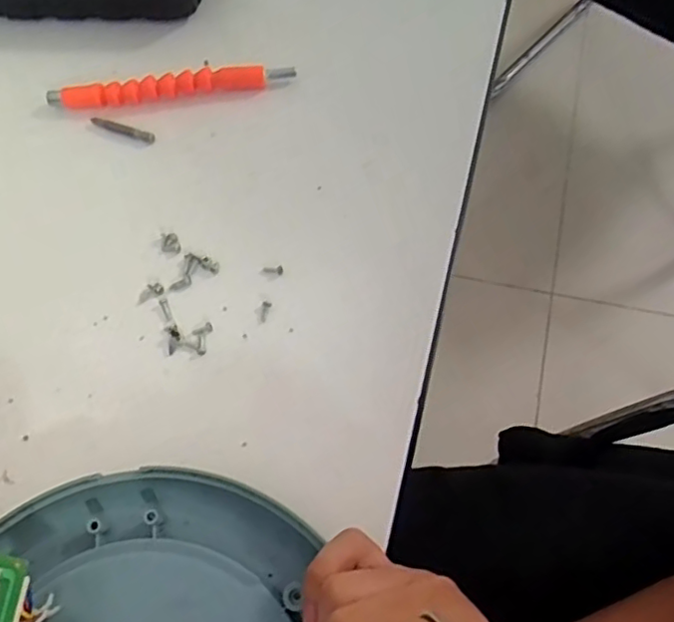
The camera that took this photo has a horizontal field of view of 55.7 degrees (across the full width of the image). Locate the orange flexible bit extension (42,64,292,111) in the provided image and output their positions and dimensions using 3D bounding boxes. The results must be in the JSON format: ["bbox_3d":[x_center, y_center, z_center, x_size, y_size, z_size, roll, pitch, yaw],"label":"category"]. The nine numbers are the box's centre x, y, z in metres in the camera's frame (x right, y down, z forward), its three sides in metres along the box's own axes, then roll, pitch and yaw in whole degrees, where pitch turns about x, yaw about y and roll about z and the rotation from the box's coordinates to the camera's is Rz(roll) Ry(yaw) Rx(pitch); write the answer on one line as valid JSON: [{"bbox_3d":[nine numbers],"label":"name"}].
[{"bbox_3d":[-0.114,-0.154,0.437,0.167,0.015,0.014,-7,68,0],"label":"orange flexible bit extension"}]

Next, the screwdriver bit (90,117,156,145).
[{"bbox_3d":[-0.145,-0.124,0.430,0.050,0.004,0.006,20,71,10],"label":"screwdriver bit"}]

